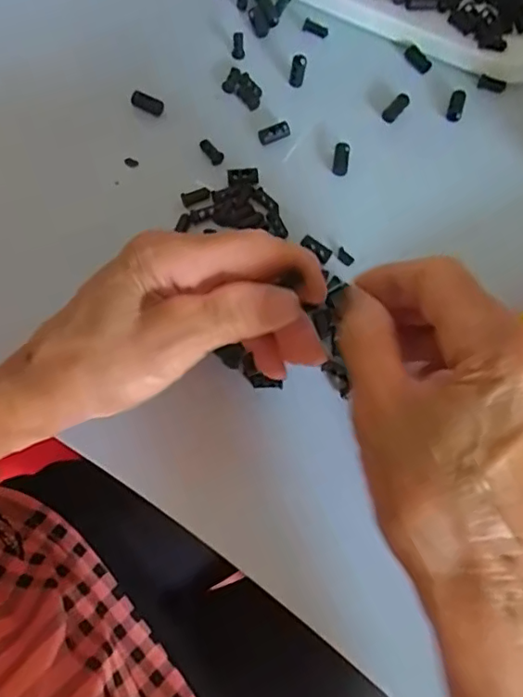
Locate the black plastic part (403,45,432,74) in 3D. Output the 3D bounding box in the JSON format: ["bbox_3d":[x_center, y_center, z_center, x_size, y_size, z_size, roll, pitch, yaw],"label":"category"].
[{"bbox_3d":[0.100,-0.184,0.350,0.019,0.005,0.009,44,75,-2],"label":"black plastic part"}]

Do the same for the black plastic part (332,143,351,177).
[{"bbox_3d":[0.047,-0.111,0.324,0.009,0.006,0.019,8,72,1],"label":"black plastic part"}]

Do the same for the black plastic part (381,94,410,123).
[{"bbox_3d":[0.083,-0.148,0.337,0.008,0.005,0.021,38,75,10],"label":"black plastic part"}]

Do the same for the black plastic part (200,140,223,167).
[{"bbox_3d":[-0.029,-0.116,0.325,0.007,0.006,0.016,-39,77,-13],"label":"black plastic part"}]

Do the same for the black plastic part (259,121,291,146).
[{"bbox_3d":[0.008,-0.129,0.328,0.020,0.004,0.010,-24,74,-9],"label":"black plastic part"}]

